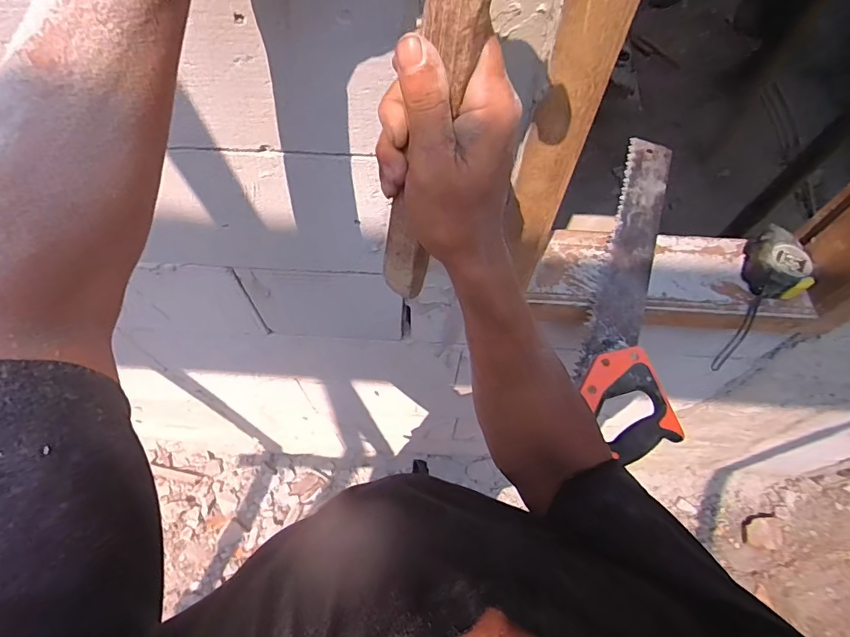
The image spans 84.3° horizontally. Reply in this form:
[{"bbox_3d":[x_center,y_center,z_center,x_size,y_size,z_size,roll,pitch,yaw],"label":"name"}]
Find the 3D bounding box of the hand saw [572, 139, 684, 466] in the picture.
[{"bbox_3d":[0.303,-0.064,0.650,0.117,0.021,0.514,18,61,8],"label":"hand saw"}]

